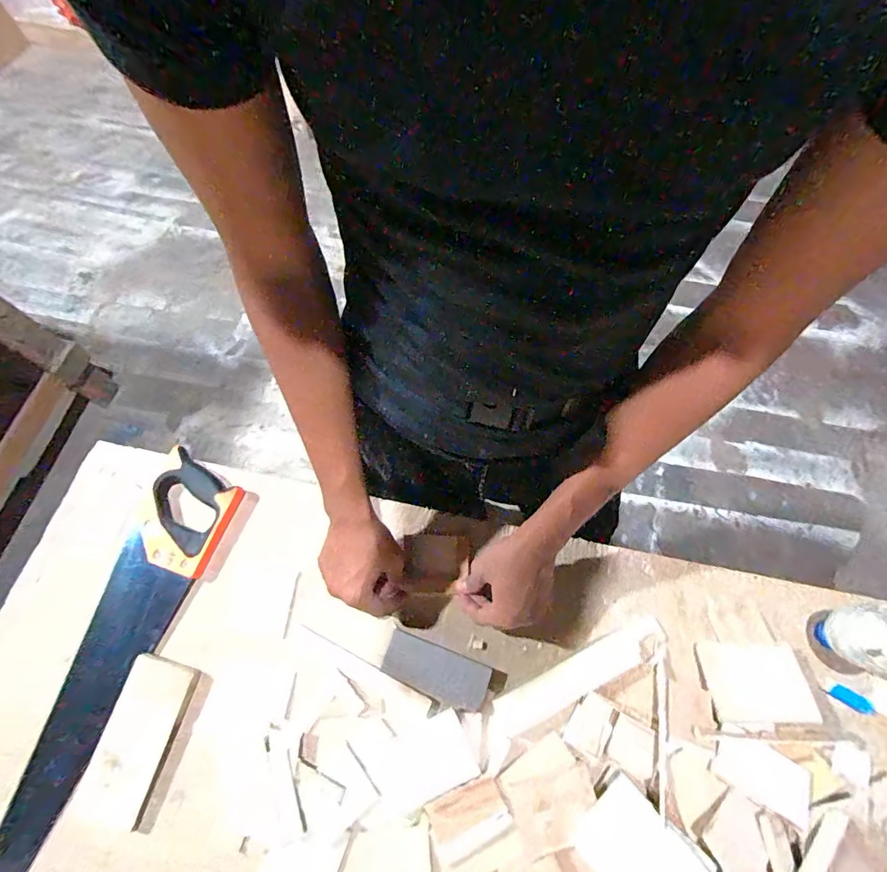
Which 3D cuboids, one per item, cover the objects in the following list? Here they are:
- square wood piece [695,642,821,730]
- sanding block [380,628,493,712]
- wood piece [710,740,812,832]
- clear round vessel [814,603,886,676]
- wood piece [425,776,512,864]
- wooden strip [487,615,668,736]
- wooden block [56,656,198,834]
[{"bbox_3d":[0.345,0.274,0.507,0.101,0.008,0.081,-3,51,4],"label":"square wood piece"},{"bbox_3d":[-0.010,0.271,0.527,0.118,0.012,0.052,19,69,8],"label":"sanding block"},{"bbox_3d":[0.314,0.336,0.458,0.087,0.018,0.055,30,55,13],"label":"wood piece"},{"bbox_3d":[0.445,0.217,0.490,0.061,0.089,0.065,0,67,0],"label":"clear round vessel"},{"bbox_3d":[0.025,0.386,0.462,0.077,0.009,0.051,-25,70,-10],"label":"wood piece"},{"bbox_3d":[0.158,0.271,0.520,0.220,0.011,0.040,-23,69,-10],"label":"wooden strip"},{"bbox_3d":[-0.328,0.328,0.484,0.076,0.026,0.166,17,68,7],"label":"wooden block"}]

